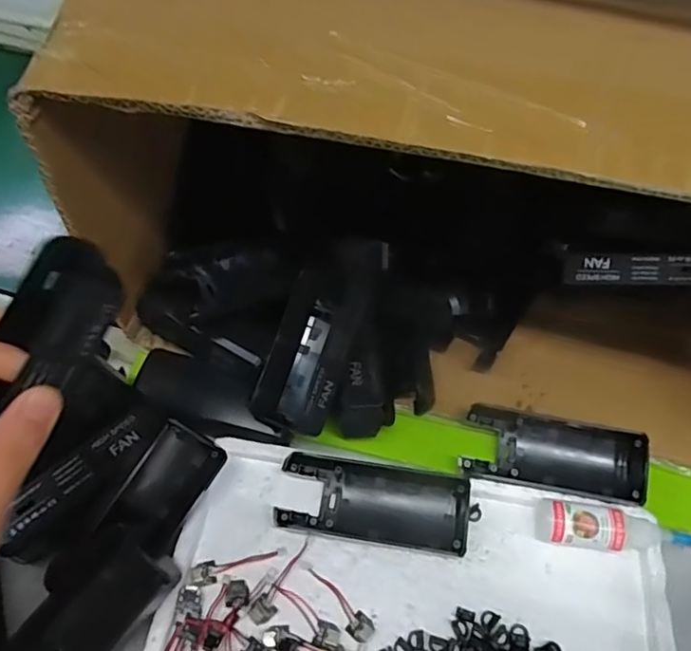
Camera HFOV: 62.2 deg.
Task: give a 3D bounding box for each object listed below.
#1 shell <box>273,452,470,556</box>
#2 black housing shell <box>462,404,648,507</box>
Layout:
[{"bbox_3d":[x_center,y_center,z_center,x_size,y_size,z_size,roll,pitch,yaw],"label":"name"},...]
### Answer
[{"bbox_3d":[0.018,0.105,0.341,0.110,0.019,0.043,6,56,3],"label":"shell"},{"bbox_3d":[0.129,0.080,0.358,0.106,0.026,0.045,11,76,8],"label":"black housing shell"}]

